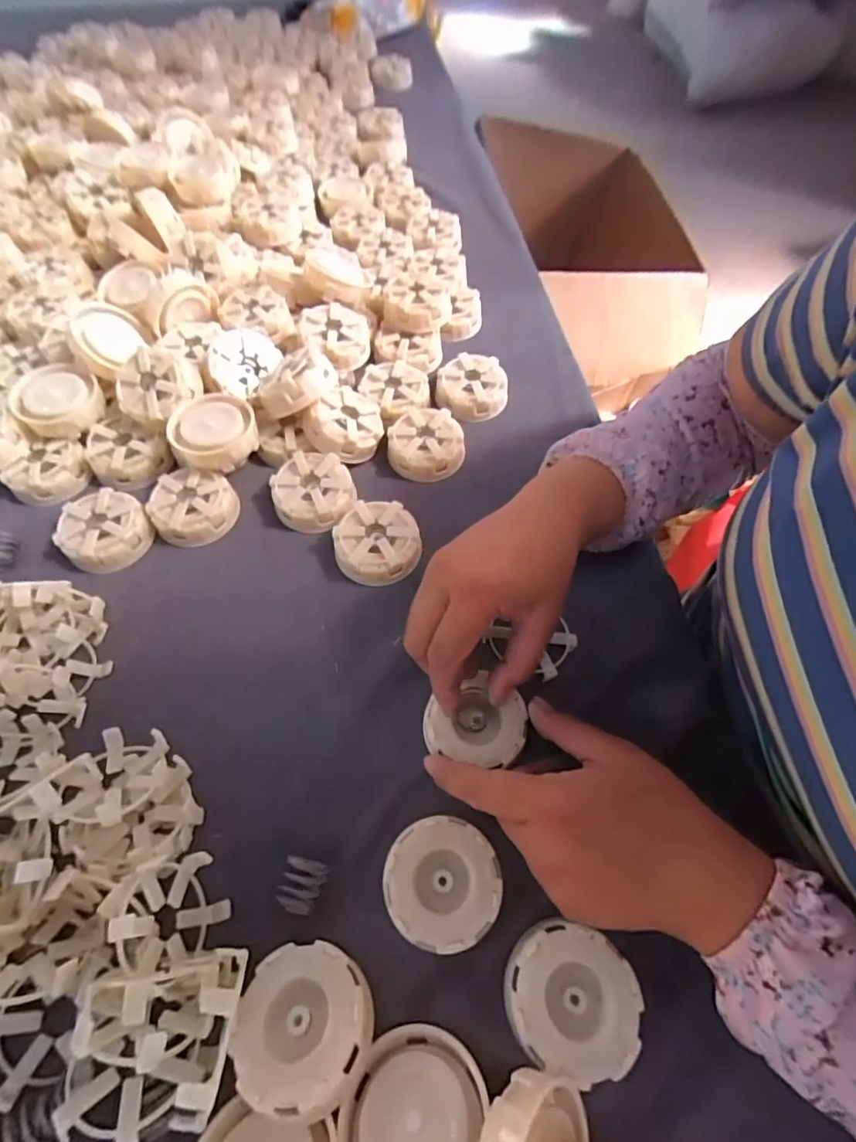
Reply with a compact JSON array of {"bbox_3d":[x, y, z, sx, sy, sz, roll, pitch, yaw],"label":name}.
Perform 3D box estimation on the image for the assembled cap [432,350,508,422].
[{"bbox_3d":[0.040,-0.169,0.493,0.063,0.030,0.060,0,59,0],"label":"assembled cap"}]

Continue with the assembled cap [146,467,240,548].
[{"bbox_3d":[-0.189,-0.051,0.428,0.063,0.027,0.057,6,60,4],"label":"assembled cap"}]

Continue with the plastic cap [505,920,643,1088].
[{"bbox_3d":[0.074,0.218,0.269,0.064,0.016,0.059,0,59,0],"label":"plastic cap"}]

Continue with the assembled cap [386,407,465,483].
[{"bbox_3d":[-0.003,-0.111,0.462,0.063,0.025,0.063,0,59,0],"label":"assembled cap"}]

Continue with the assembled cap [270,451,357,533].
[{"bbox_3d":[-0.093,-0.065,0.434,0.064,0.029,0.059,-1,59,0],"label":"assembled cap"}]

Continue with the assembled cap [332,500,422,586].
[{"bbox_3d":[-0.040,-0.023,0.410,0.064,0.026,0.062,0,59,0],"label":"assembled cap"}]

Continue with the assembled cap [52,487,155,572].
[{"bbox_3d":[-0.255,-0.031,0.417,0.064,0.025,0.063,0,59,0],"label":"assembled cap"}]

